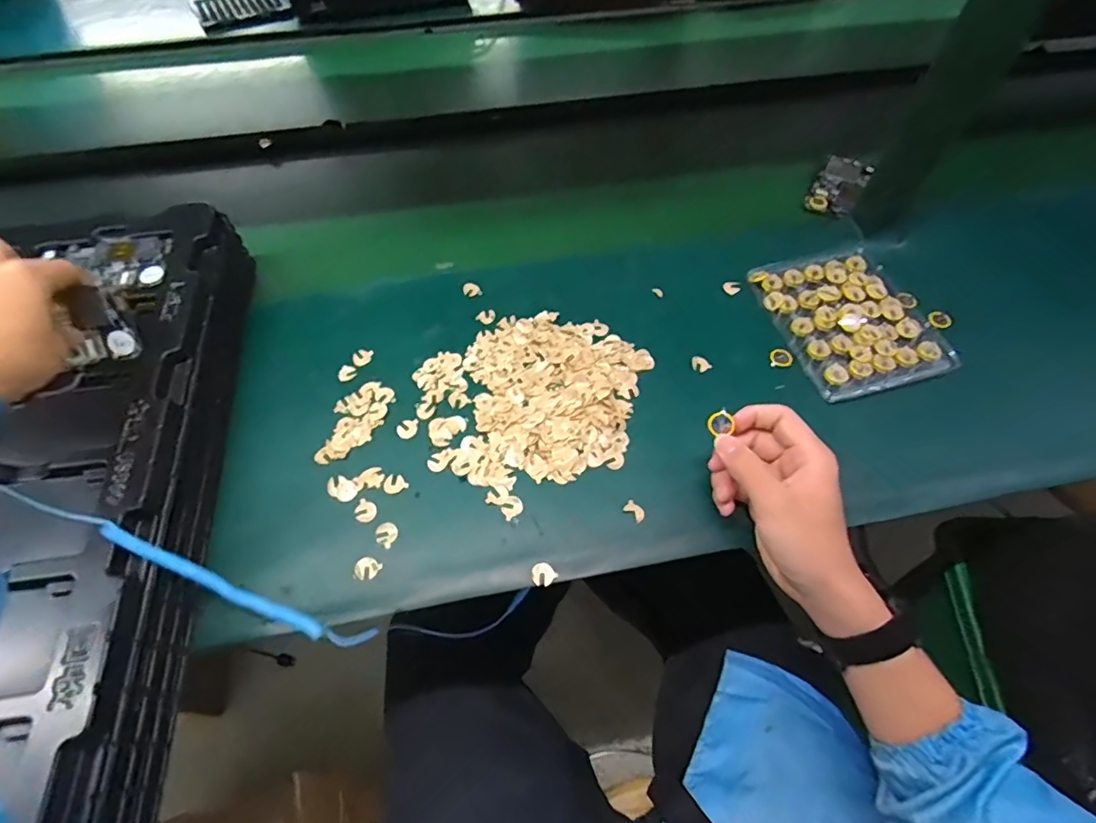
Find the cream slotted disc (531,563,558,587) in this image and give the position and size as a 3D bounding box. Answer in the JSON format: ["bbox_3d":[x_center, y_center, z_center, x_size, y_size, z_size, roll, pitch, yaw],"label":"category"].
[{"bbox_3d":[-0.004,0.129,0.426,0.018,0.005,0.017,1,56,-1],"label":"cream slotted disc"}]

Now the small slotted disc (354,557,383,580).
[{"bbox_3d":[-0.144,0.124,0.428,0.018,0.004,0.018,1,56,-1],"label":"small slotted disc"}]

